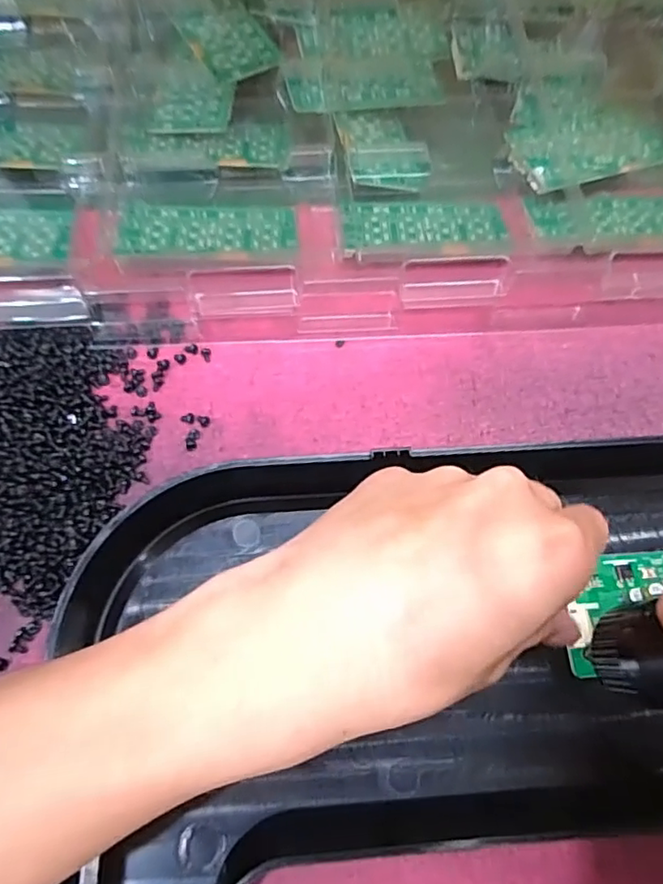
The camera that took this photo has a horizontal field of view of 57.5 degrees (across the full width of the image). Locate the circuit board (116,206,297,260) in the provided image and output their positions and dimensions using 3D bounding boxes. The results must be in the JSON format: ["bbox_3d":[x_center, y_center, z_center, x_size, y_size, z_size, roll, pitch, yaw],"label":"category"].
[{"bbox_3d":[-0.065,-0.112,0.320,0.091,0.004,0.043,-2,55,-8],"label":"circuit board"}]

